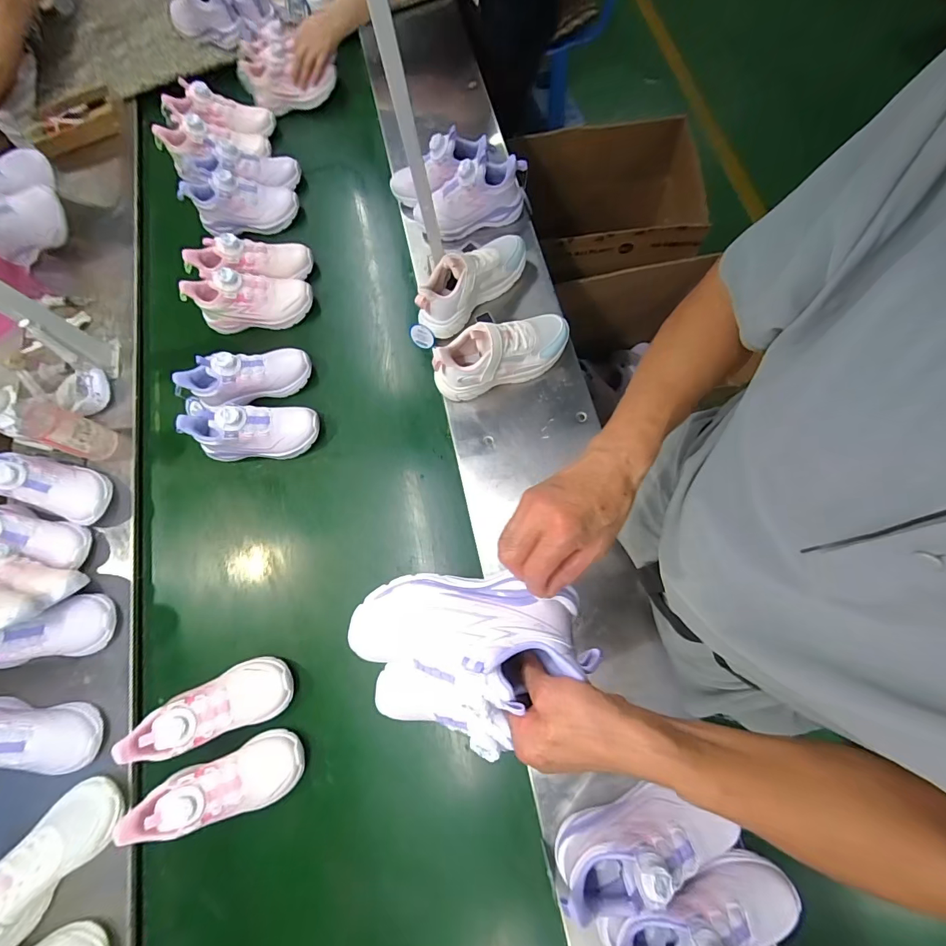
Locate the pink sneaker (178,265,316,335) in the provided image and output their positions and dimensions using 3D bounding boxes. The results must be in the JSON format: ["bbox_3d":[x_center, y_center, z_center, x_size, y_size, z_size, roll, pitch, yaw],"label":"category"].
[{"bbox_3d":[-0.418,-0.327,0.803,0.218,0.096,0.081,-14,73,-3],"label":"pink sneaker"}]

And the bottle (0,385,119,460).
[{"bbox_3d":[-0.680,-0.076,0.686,0.062,0.186,0.066,19,77,8],"label":"bottle"}]

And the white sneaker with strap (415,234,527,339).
[{"bbox_3d":[-0.001,-0.337,0.724,0.230,0.095,0.077,-43,77,-8],"label":"white sneaker with strap"}]

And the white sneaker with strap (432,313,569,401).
[{"bbox_3d":[0.048,-0.193,0.682,0.229,0.096,0.079,-21,75,-2],"label":"white sneaker with strap"}]

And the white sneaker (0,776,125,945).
[{"bbox_3d":[-0.569,0.508,0.544,0.096,0.116,0.226,36,77,11],"label":"white sneaker"}]

